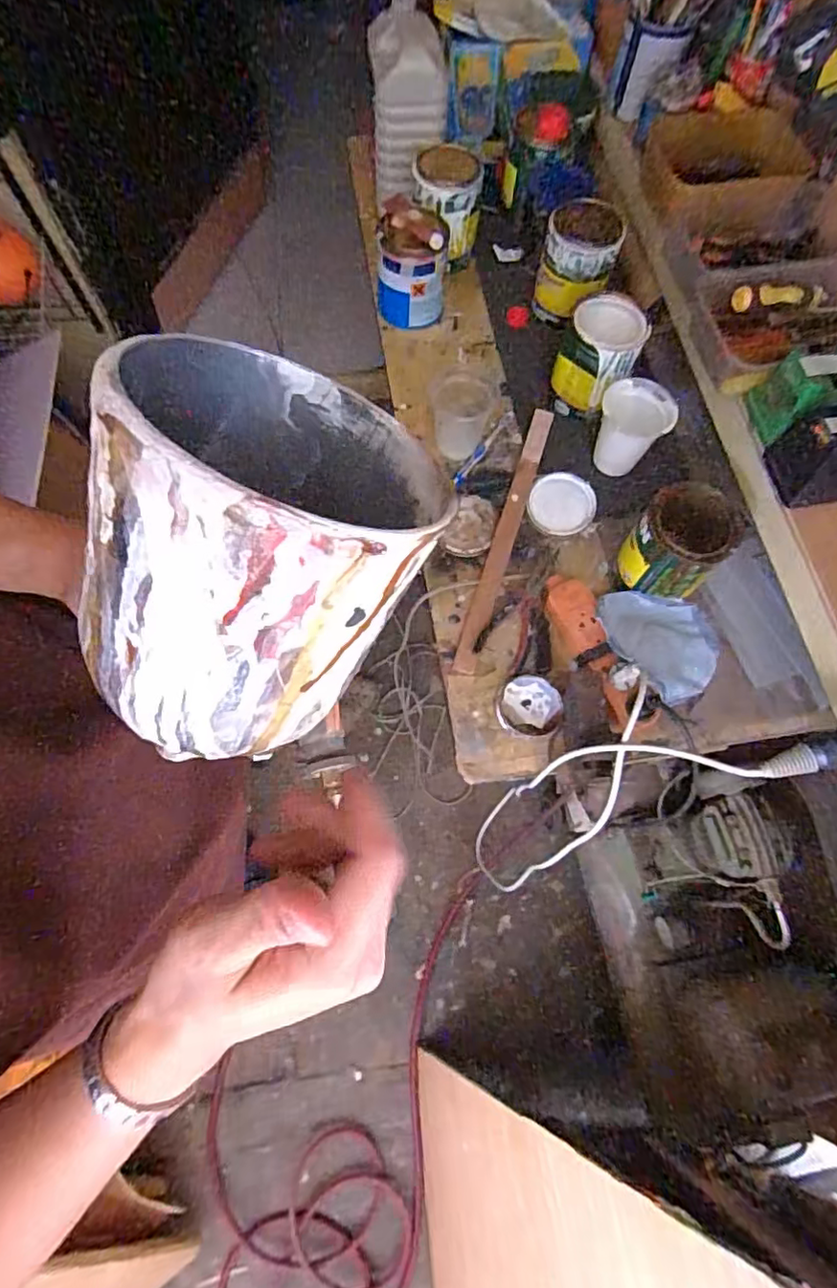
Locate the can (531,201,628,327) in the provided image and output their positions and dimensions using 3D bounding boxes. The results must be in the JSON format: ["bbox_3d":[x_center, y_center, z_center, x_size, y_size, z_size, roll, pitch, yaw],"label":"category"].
[{"bbox_3d":[0.228,-0.545,0.885,0.104,0.111,0.108,11,68,2],"label":"can"}]

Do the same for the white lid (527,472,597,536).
[{"bbox_3d":[0.192,-0.188,0.813,0.086,0.017,0.087,1,68,-2],"label":"white lid"}]

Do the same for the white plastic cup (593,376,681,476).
[{"bbox_3d":[0.278,-0.282,0.799,0.087,0.101,0.094,1,68,-2],"label":"white plastic cup"}]

